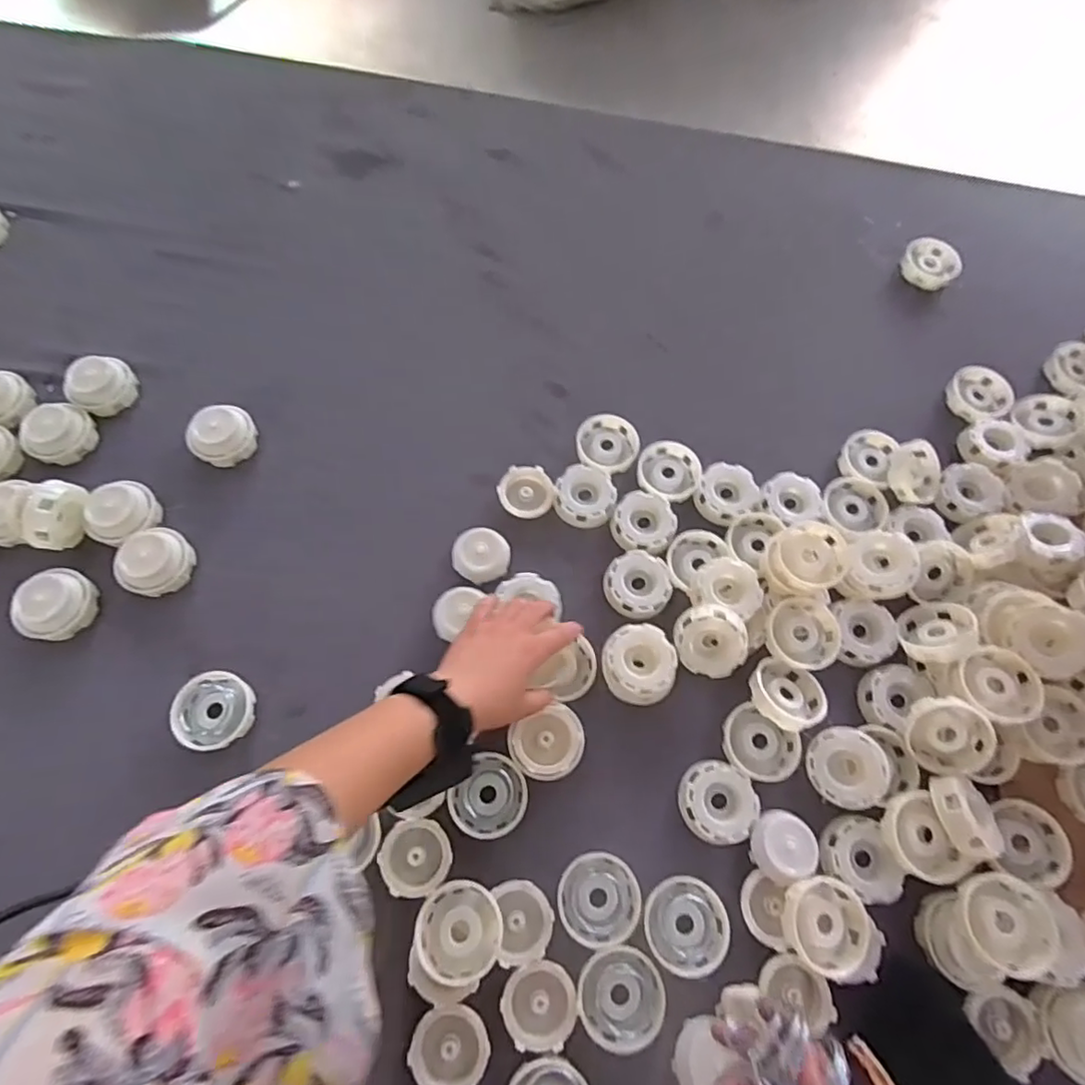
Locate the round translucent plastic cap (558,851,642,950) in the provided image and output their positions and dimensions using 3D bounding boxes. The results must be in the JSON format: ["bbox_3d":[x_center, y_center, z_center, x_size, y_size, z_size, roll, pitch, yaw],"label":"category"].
[{"bbox_3d":[0.047,0.291,0.487,0.064,0.009,0.065,-3,67,-2],"label":"round translucent plastic cap"}]

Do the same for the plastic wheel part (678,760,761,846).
[{"bbox_3d":[0.153,0.225,0.514,0.064,0.015,0.064,0,67,-1],"label":"plastic wheel part"}]

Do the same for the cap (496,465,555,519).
[{"bbox_3d":[-0.017,-0.050,0.631,0.057,0.026,0.055,-2,67,-2],"label":"cap"}]

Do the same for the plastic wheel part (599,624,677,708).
[{"bbox_3d":[0.089,0.112,0.547,0.063,0.033,0.068,0,67,-1],"label":"plastic wheel part"}]

